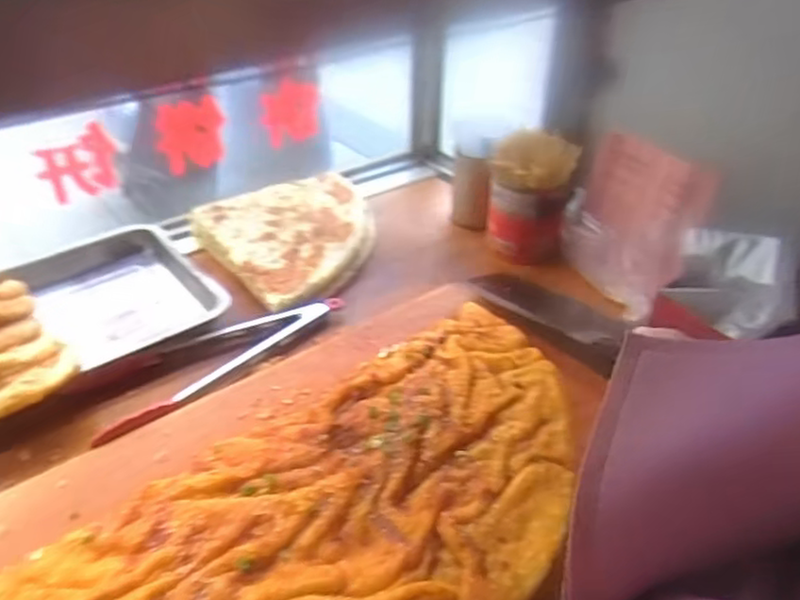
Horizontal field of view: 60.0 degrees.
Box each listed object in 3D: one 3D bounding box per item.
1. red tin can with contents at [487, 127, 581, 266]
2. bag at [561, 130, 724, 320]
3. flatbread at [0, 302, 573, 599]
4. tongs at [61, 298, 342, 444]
[{"bbox_3d":[0.175,-0.129,0.947,0.099,0.165,0.105,2,33,-1],"label":"red tin can with contents"},{"bbox_3d":[0.287,-0.099,0.874,0.056,0.197,0.191,-13,34,-36],"label":"bag"},{"bbox_3d":[-0.021,0.157,0.547,0.492,0.025,0.252,-29,48,-34],"label":"flatbread"},{"bbox_3d":[-0.193,0.056,0.752,0.300,0.033,0.097,-25,42,-36],"label":"tongs"}]

